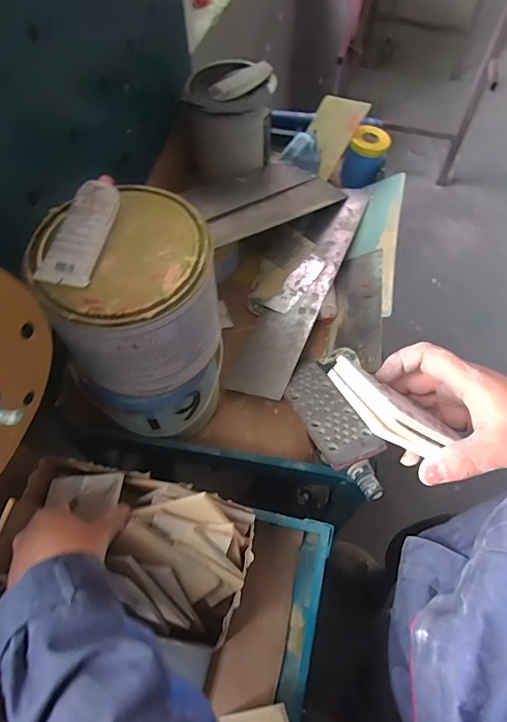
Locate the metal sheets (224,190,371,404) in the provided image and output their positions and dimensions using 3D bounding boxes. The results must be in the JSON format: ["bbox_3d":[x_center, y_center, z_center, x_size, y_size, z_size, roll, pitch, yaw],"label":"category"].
[{"bbox_3d":[0.086,-0.134,0.724,0.087,0.017,0.448,20,61,12],"label":"metal sheets"}]

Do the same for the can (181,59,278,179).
[{"bbox_3d":[-0.042,-0.450,0.834,0.152,0.148,0.168,-4,59,-1],"label":"can"}]

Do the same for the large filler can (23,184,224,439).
[{"bbox_3d":[-0.114,-0.034,0.487,0.154,0.246,0.168,0,59,1],"label":"large filler can"}]

